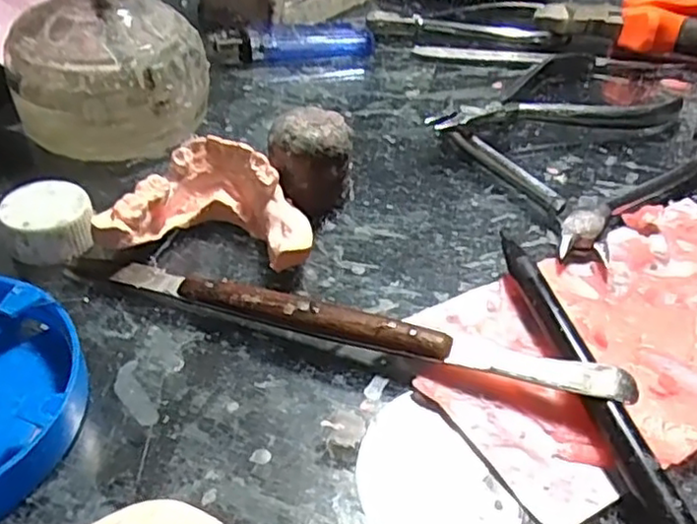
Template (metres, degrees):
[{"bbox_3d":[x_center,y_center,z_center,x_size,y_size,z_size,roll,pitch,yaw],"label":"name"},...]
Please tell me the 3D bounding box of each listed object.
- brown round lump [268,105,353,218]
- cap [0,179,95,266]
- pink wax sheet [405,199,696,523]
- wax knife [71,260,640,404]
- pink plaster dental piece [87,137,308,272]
[{"bbox_3d":[-0.014,-0.036,0.247,0.028,0.033,0.024,2,40,-2],"label":"brown round lump"},{"bbox_3d":[-0.099,-0.013,0.226,0.027,0.017,0.027,2,40,-2],"label":"cap"},{"bbox_3d":[0.088,0.018,0.207,0.142,0.006,0.075,-21,45,-24],"label":"pink wax sheet"},{"bbox_3d":[-0.006,0.017,0.197,0.167,0.013,0.011,14,41,12],"label":"wax knife"},{"bbox_3d":[-0.046,-0.018,0.228,0.065,0.025,0.045,3,40,-1],"label":"pink plaster dental piece"}]

